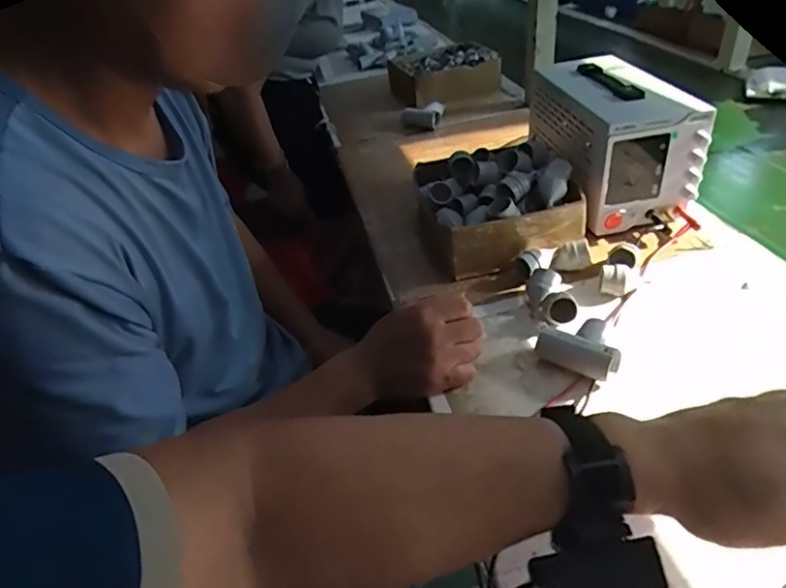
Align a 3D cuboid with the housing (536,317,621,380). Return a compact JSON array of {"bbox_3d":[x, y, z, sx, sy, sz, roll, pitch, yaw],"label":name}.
[{"bbox_3d":[0.187,0.052,0.532,0.065,0.040,0.067,-31,43,-30],"label":"housing"}]

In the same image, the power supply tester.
[{"bbox_3d":[0.289,-0.223,0.759,0.149,0.138,0.269,-7,36,0],"label":"power supply tester"}]

